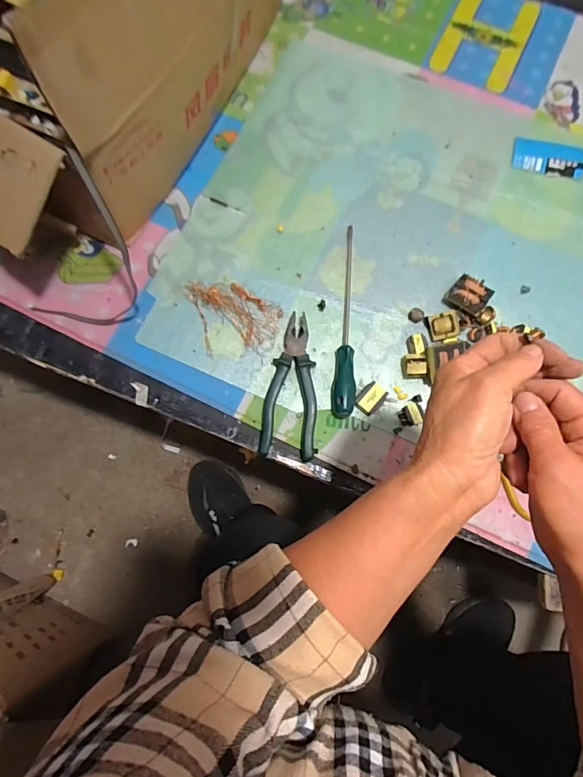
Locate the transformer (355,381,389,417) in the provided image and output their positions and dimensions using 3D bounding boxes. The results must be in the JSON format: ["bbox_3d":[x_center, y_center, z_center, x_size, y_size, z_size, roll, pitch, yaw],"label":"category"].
[{"bbox_3d":[0.106,0.014,0.545,0.027,0.016,0.042,42,80,10],"label":"transformer"}]

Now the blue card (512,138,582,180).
[{"bbox_3d":[0.402,-0.359,0.635,0.107,0.005,0.054,14,85,6],"label":"blue card"}]

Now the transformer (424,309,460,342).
[{"bbox_3d":[0.209,-0.086,0.563,0.037,0.024,0.040,-16,77,-3],"label":"transformer"}]

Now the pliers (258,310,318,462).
[{"bbox_3d":[0.002,-0.005,0.548,0.071,0.017,0.194,6,76,2],"label":"pliers"}]

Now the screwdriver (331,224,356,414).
[{"bbox_3d":[0.079,-0.102,0.567,0.030,0.025,0.286,4,76,2],"label":"screwdriver"}]

